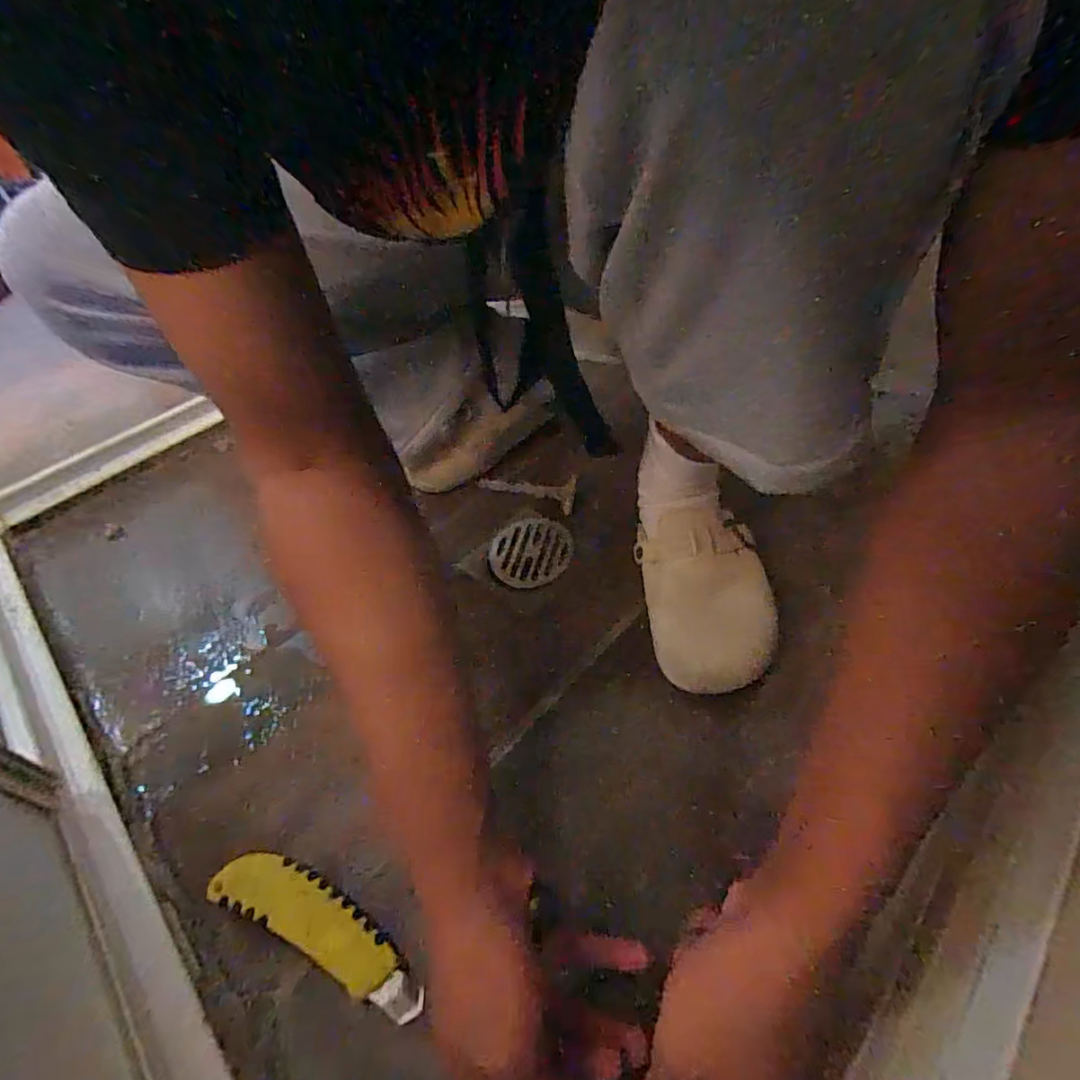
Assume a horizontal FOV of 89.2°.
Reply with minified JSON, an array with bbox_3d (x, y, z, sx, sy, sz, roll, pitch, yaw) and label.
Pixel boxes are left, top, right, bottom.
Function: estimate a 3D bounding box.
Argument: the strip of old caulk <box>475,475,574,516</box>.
[{"bbox_3d":[-0.015,-0.054,0.598,0.108,0.014,0.038,8,87,21],"label":"strip of old caulk"}]

